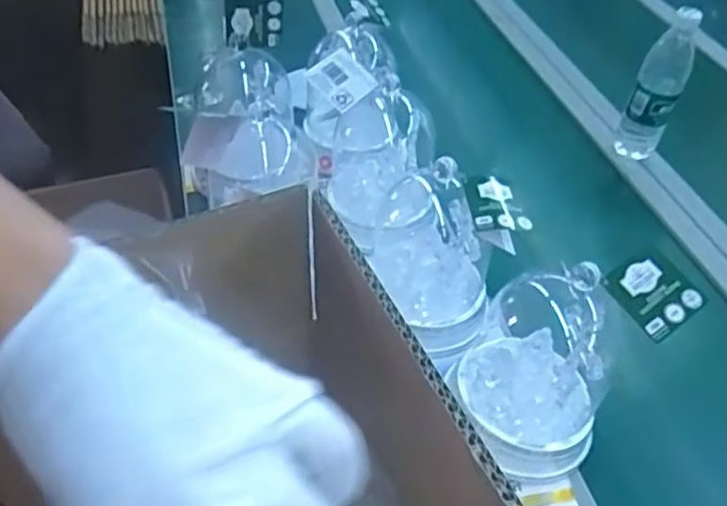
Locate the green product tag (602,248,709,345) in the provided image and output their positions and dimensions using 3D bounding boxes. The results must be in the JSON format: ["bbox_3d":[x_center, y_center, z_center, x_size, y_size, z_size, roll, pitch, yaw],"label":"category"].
[{"bbox_3d":[0.252,0.033,0.584,0.065,0.009,0.068,-36,75,-10],"label":"green product tag"}]

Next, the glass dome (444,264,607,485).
[{"bbox_3d":[0.166,0.103,0.636,0.144,0.188,0.131,24,47,18],"label":"glass dome"}]

